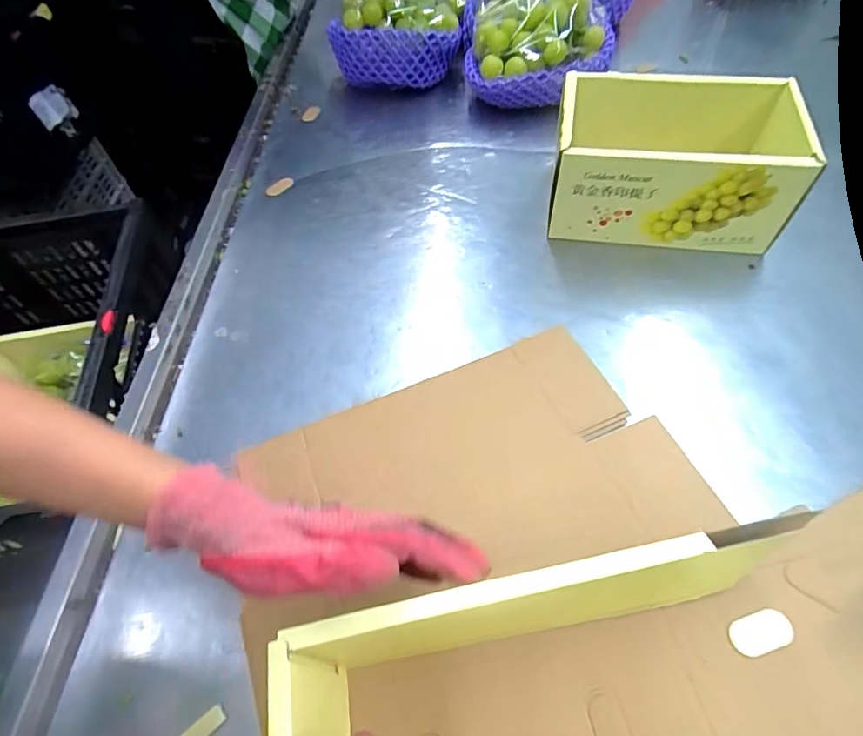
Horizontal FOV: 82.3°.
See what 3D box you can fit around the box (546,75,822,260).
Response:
[{"bbox_3d":[0.253,-0.218,0.527,0.242,0.117,0.156,6,57,7],"label":"box"}]

